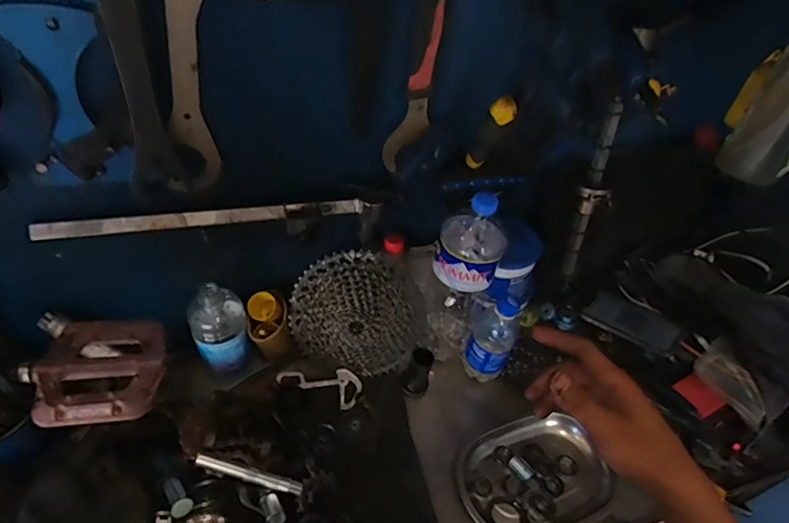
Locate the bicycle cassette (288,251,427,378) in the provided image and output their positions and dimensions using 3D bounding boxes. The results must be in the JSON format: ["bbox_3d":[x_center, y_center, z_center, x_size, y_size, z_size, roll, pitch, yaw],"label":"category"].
[{"bbox_3d":[-0.051,0.079,0.711,0.197,0.183,0.055,10,14,-7],"label":"bicycle cassette"}]

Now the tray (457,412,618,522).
[{"bbox_3d":[0.187,0.286,0.662,0.207,0.035,0.147,-13,48,-20],"label":"tray"}]

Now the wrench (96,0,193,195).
[{"bbox_3d":[-0.247,-0.160,0.473,0.052,0.226,0.012,-9,47,-16],"label":"wrench"}]

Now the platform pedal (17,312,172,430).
[{"bbox_3d":[-0.262,0.093,0.433,0.113,0.026,0.111,-1,45,-9],"label":"platform pedal"}]

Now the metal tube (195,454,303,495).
[{"bbox_3d":[-0.168,0.248,0.576,0.127,0.012,0.014,26,42,-17],"label":"metal tube"}]

